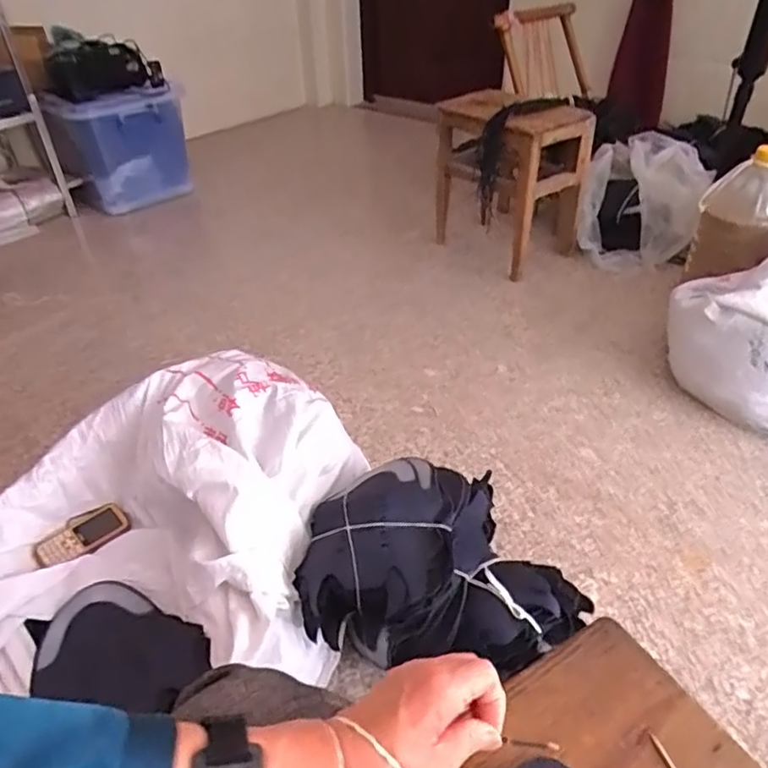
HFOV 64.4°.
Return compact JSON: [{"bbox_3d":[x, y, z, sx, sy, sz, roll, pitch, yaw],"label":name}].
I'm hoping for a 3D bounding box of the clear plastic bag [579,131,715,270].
[{"bbox_3d":[0.731,-0.515,1.751,0.315,0.303,0.275,11,41,14],"label":"clear plastic bag"}]

